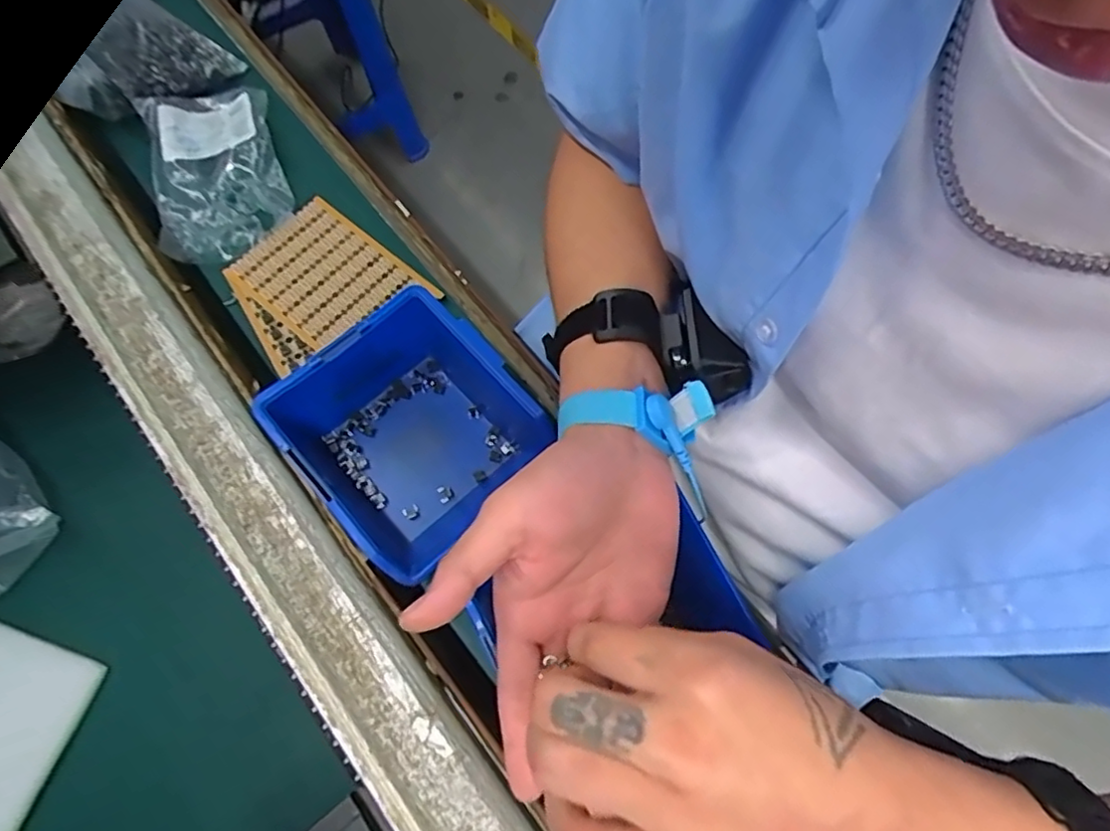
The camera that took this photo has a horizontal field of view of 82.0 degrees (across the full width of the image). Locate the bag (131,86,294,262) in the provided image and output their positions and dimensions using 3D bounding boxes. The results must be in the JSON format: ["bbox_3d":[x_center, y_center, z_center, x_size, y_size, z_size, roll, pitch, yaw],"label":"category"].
[{"bbox_3d":[-0.253,-0.183,0.473,0.091,0.019,0.156,-17,72,-8],"label":"bag"}]

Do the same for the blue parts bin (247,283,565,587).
[{"bbox_3d":[-0.079,0.011,0.380,0.127,0.065,0.130,-40,76,-14],"label":"blue parts bin"}]

